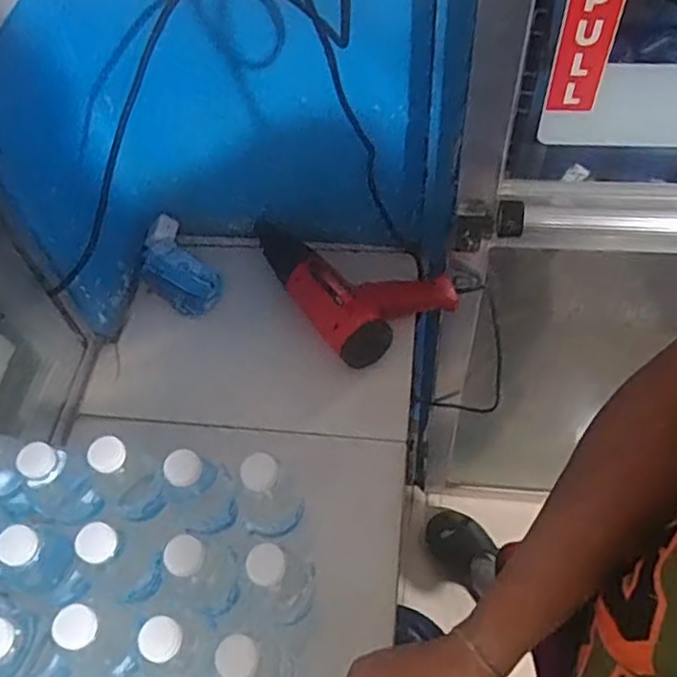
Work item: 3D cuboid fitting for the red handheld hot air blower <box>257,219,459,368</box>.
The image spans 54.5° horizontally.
[{"bbox_3d":[0.005,-0.111,0.934,0.201,0.072,0.302,-34,61,-18],"label":"red handheld hot air blower"}]

